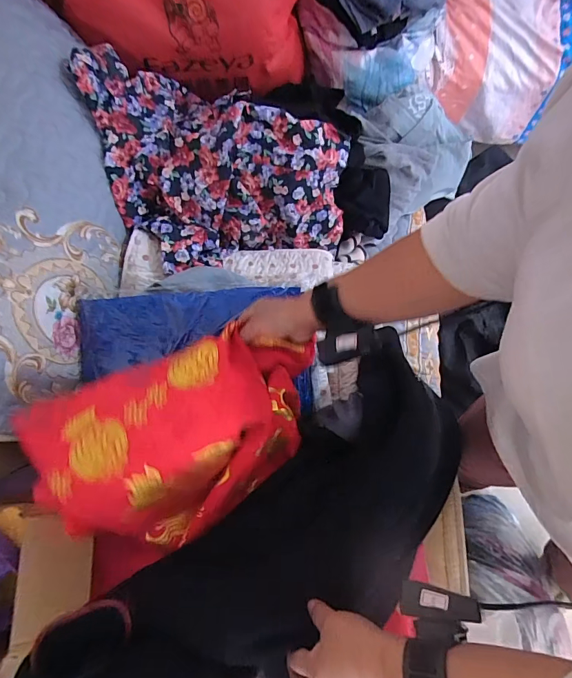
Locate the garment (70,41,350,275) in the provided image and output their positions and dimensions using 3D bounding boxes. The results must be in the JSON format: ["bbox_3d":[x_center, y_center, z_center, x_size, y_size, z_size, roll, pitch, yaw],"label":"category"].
[{"bbox_3d":[-0.114,-0.335,0.720,0.401,0.250,0.362,-24,72,-6],"label":"garment"}]

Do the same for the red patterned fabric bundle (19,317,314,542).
[{"bbox_3d":[-0.119,0.111,0.505,0.364,0.123,0.216,-23,72,-6],"label":"red patterned fabric bundle"}]

